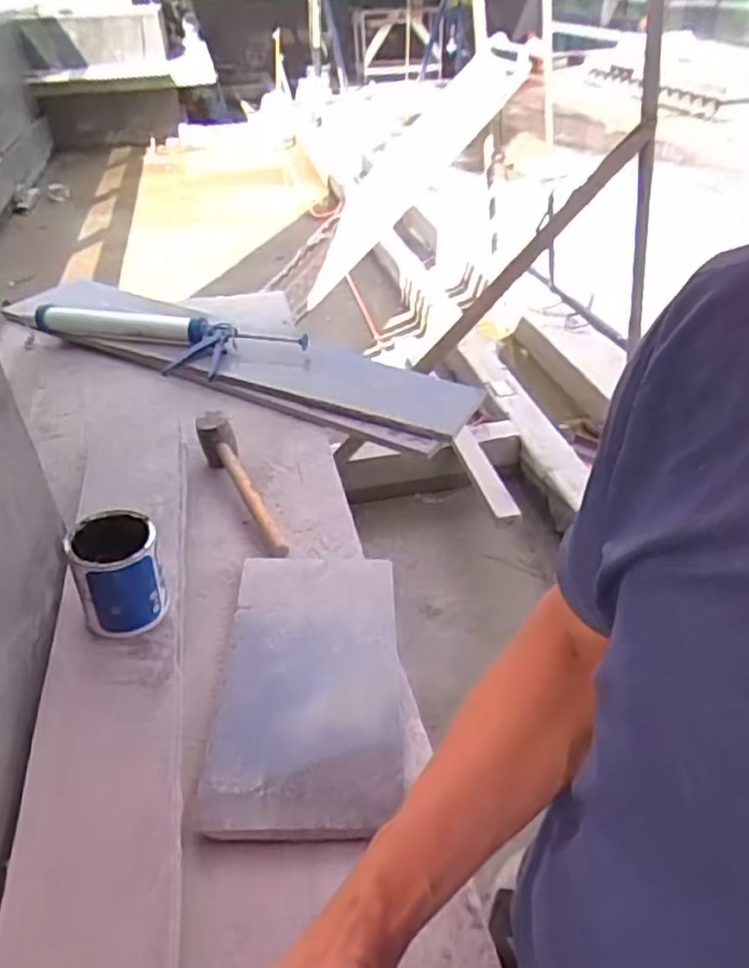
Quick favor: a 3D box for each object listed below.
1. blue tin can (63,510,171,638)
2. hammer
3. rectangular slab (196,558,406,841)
[{"bbox_3d":[-0.308,0.109,0.829,0.096,0.116,0.101,-13,39,-15],"label":"blue tin can"},{"bbox_3d":[-0.219,0.000,1.133,0.058,0.106,0.321,-18,41,-21],"label":"hammer"},{"bbox_3d":[-0.079,0.235,0.873,0.216,0.024,0.408,2,33,-3],"label":"rectangular slab"}]

